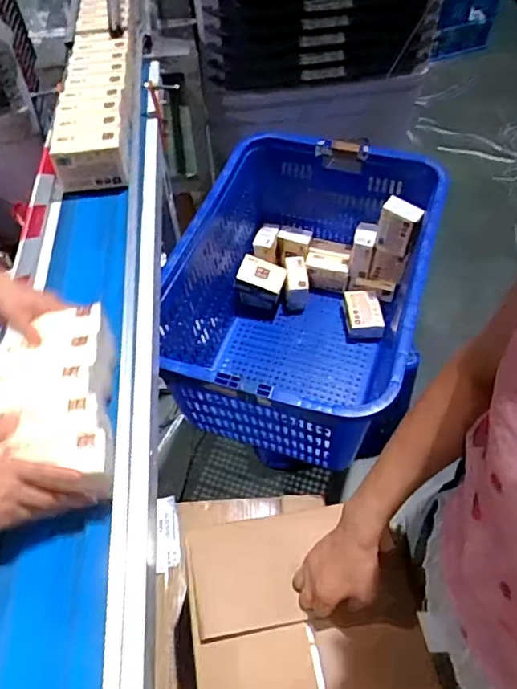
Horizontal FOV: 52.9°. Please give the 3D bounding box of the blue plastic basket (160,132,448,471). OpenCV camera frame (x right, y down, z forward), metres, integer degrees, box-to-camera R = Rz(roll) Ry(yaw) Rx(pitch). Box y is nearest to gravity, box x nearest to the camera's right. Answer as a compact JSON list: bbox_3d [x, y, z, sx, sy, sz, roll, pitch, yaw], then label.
[{"bbox_3d":[0.075,-0.095,1.173,0.517,0.388,0.655,14,56,13],"label":"blue plastic basket"}]

